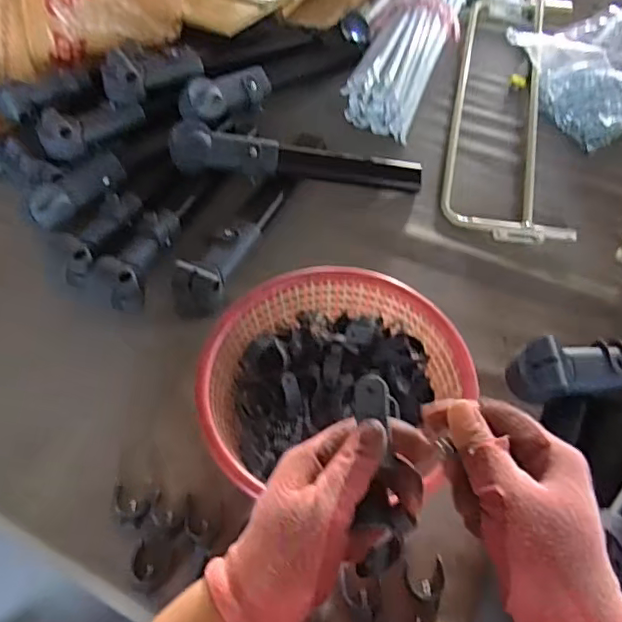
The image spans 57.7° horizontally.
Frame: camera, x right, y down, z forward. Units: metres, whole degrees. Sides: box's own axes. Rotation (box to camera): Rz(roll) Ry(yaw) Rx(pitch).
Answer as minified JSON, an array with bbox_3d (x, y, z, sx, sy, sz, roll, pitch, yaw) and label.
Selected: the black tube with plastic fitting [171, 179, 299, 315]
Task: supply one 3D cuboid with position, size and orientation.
[{"bbox_3d":[-0.101,-0.106,0.808,0.068,0.058,0.276,25,60,17],"label":"black tube with plastic fitting"}]

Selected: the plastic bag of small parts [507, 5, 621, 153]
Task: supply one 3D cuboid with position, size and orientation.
[{"bbox_3d":[0.502,-0.434,0.983,0.196,0.126,0.278,-14,57,-8],"label":"plastic bag of small parts"}]

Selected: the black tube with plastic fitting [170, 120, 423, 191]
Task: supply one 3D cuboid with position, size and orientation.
[{"bbox_3d":[-0.019,-0.232,0.883,0.390,0.049,0.060,5,56,-11],"label":"black tube with plastic fitting"}]

